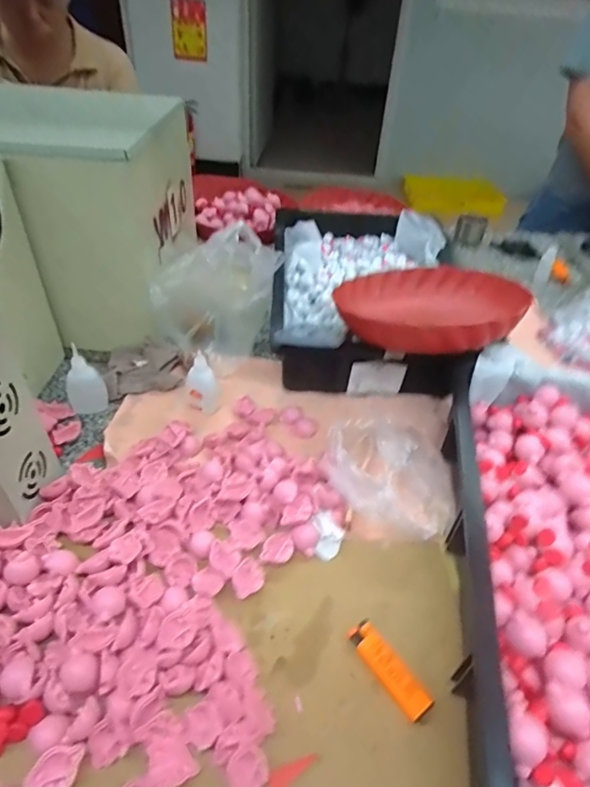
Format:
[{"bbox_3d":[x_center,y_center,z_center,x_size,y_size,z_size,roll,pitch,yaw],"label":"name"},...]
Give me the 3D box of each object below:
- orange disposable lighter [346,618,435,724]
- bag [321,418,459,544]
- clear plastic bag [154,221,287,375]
[{"bbox_3d":[0.076,0.225,0.394,0.022,0.010,0.080,-25,50,-28],"label":"orange disposable lighter"},{"bbox_3d":[0.103,0.086,0.519,0.152,0.050,0.133,28,48,24],"label":"bag"},{"bbox_3d":[-0.093,-0.130,0.638,0.174,0.196,0.092,-13,45,-17],"label":"clear plastic bag"}]

